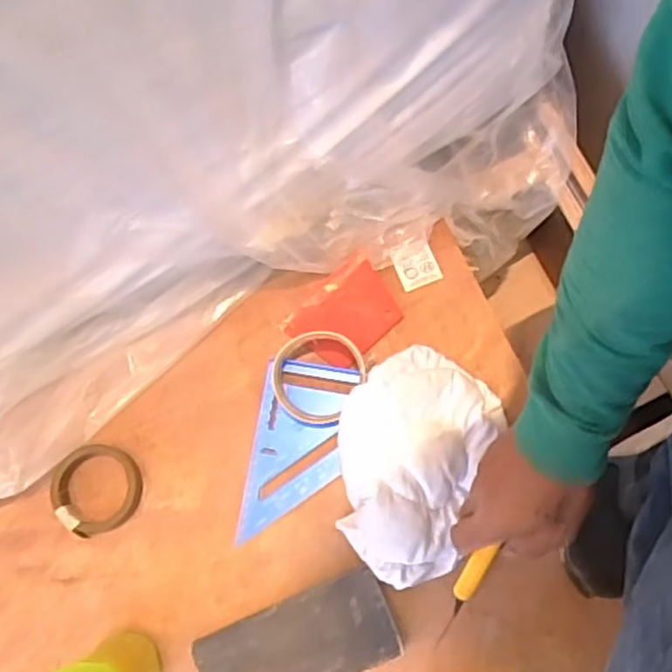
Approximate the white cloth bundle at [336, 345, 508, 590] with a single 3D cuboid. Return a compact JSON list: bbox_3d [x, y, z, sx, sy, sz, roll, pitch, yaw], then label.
[{"bbox_3d":[0.067,0.113,0.632,0.141,0.043,0.203,20,77,6],"label":"white cloth bundle"}]

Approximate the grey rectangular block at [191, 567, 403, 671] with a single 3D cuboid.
[{"bbox_3d":[-0.034,0.275,0.620,0.171,0.027,0.078,-22,76,-4],"label":"grey rectangular block"}]

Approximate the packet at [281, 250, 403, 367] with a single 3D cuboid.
[{"bbox_3d":[0.012,-0.022,0.695,0.107,0.011,0.078,-44,79,-9],"label":"packet"}]

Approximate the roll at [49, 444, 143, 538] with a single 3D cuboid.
[{"bbox_3d":[-0.225,0.145,0.658,0.077,0.023,0.082,0,76,1],"label":"roll"}]

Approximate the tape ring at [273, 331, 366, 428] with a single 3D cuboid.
[{"bbox_3d":[-0.018,0.039,0.650,0.081,0.044,0.087,0,76,1],"label":"tape ring"}]

